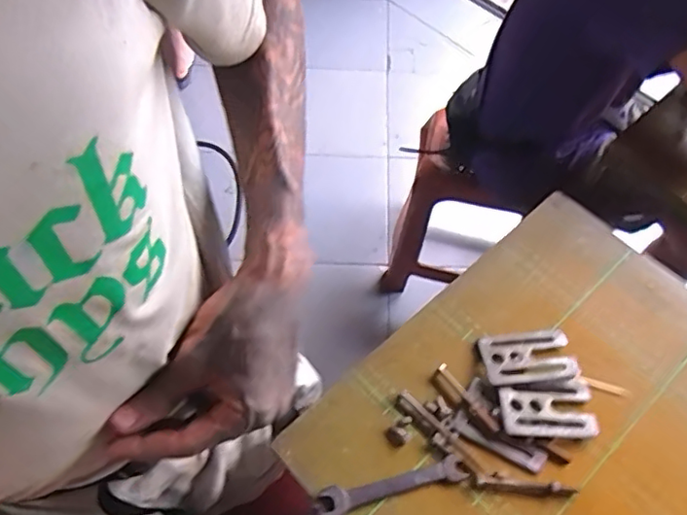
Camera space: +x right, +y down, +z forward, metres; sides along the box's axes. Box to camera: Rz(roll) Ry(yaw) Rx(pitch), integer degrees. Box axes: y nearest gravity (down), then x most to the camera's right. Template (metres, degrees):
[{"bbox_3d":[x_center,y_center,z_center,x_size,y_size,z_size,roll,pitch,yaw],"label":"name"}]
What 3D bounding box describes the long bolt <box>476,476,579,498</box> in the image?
[{"bbox_3d":[0.151,0.189,0.485,0.081,0.010,0.010,5,59,3],"label":"long bolt"}]

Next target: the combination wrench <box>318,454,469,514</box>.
[{"bbox_3d":[0.040,0.189,0.489,0.119,0.006,0.024,-14,60,-8],"label":"combination wrench"}]

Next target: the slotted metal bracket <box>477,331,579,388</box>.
[{"bbox_3d":[0.167,0.090,0.534,0.082,0.004,0.049,-6,59,-3],"label":"slotted metal bracket"}]

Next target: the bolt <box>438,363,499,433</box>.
[{"bbox_3d":[0.110,0.124,0.521,0.010,0.007,0.073,-30,59,-17],"label":"bolt"}]

